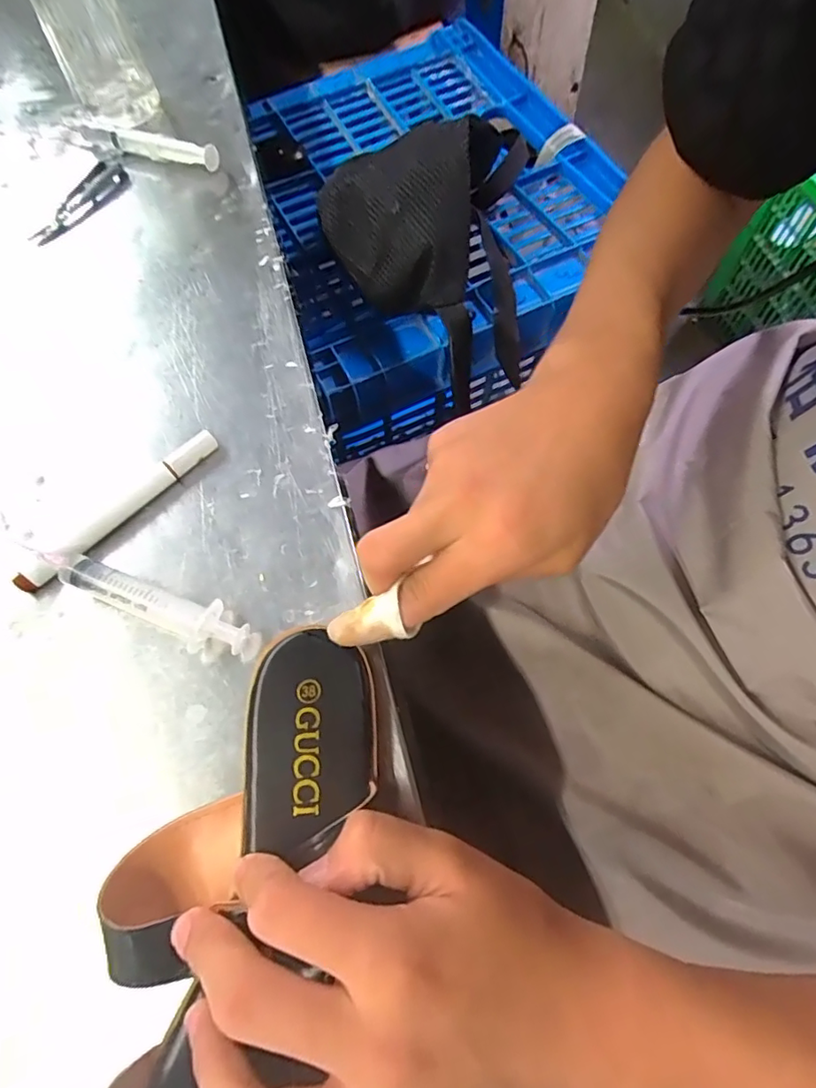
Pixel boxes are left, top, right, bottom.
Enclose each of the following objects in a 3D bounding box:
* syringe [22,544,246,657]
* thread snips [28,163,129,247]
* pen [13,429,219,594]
[{"bbox_3d":[-0.136,0.026,0.274,0.120,0.020,0.023,20,68,11],"label":"syringe"},{"bbox_3d":[-0.251,-0.262,0.415,0.019,0.011,0.096,28,70,14],"label":"thread snips"},{"bbox_3d":[-0.158,-0.022,0.300,0.015,0.012,0.125,38,73,17],"label":"pen"}]

